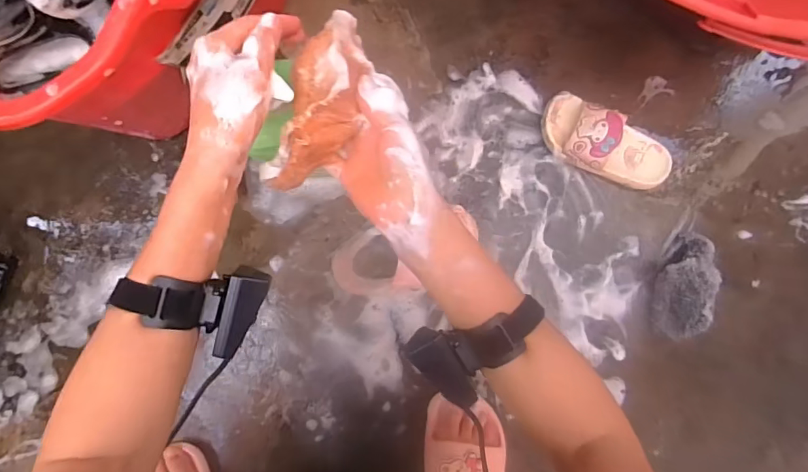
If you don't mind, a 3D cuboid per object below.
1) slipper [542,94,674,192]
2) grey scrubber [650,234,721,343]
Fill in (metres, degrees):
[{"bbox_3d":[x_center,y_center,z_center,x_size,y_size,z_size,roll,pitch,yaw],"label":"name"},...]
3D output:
[{"bbox_3d":[0.268,-0.121,0.612,0.179,0.051,0.076,27,88,-1],"label":"slipper"},{"bbox_3d":[0.362,0.064,0.602,0.059,0.060,0.134,8,88,-1],"label":"grey scrubber"}]

